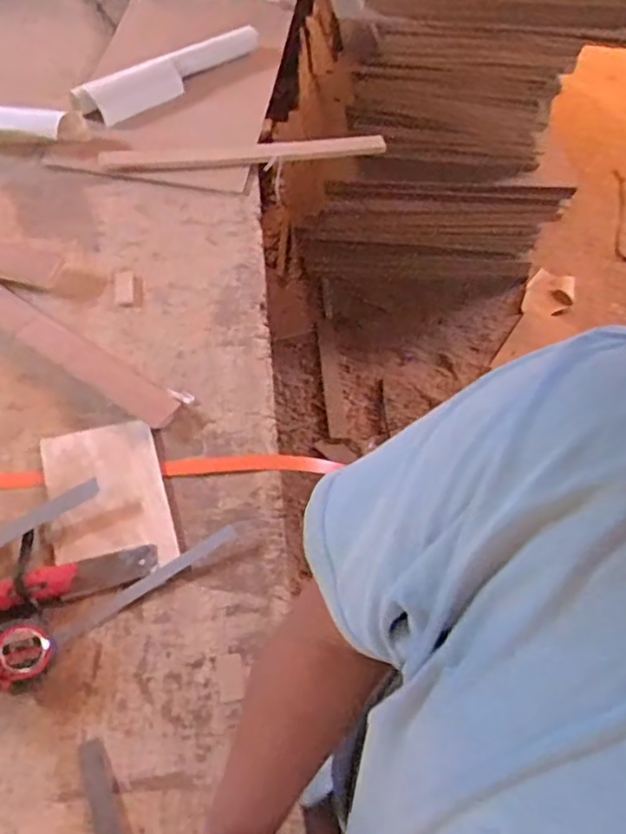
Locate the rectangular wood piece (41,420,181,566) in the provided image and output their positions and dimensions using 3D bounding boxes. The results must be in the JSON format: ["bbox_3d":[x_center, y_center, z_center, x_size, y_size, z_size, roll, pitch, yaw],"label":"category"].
[{"bbox_3d":[-0.242,0.093,0.772,0.130,0.015,0.186,-13,57,-13],"label":"rectangular wood piece"}]

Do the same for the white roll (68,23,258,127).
[{"bbox_3d":[-0.261,-0.659,1.252,0.055,0.057,0.422,40,62,21],"label":"white roll"}]

